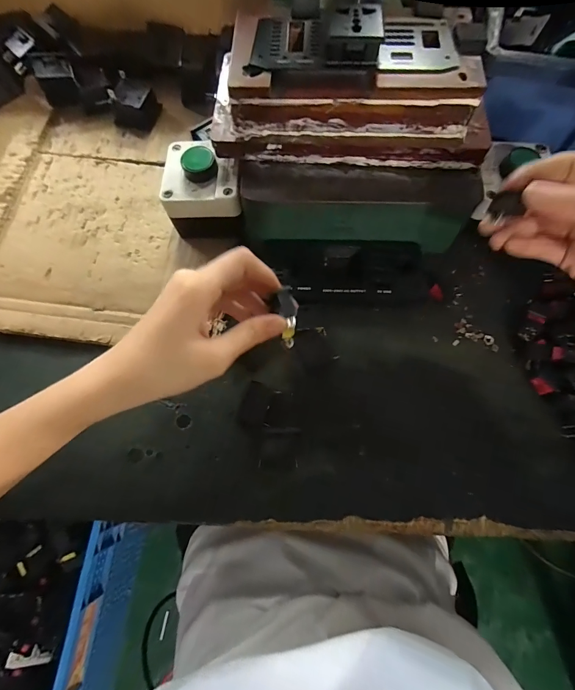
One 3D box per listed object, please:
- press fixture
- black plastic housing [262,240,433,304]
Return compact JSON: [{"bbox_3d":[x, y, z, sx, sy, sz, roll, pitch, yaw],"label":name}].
[{"bbox_3d":[0.051,-0.165,0.285,0.209,0.123,0.128,3,73,2],"label":"press fixture"},{"bbox_3d":[0.054,-0.065,0.309,0.145,0.022,0.057,2,73,2],"label":"black plastic housing"}]

